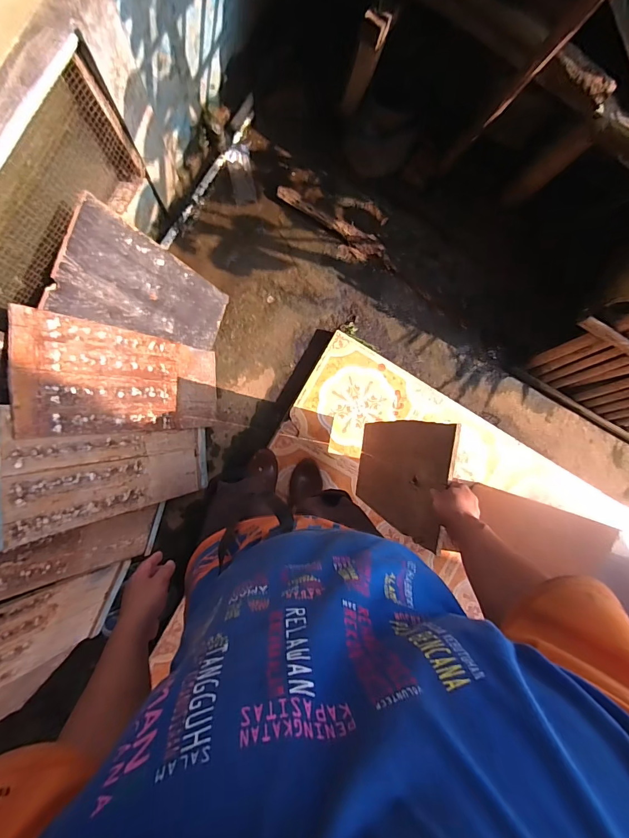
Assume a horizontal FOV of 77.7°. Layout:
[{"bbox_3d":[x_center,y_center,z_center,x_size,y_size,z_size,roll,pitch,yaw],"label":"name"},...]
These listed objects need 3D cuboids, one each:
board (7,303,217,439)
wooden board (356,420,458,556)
[{"bbox_3d":[-0.483,-0.101,1.086,0.025,0.646,0.267,3,92,23],"label":"board"},{"bbox_3d":[0.197,0.135,0.998,0.022,0.573,0.253,7,86,-10],"label":"wooden board"}]

